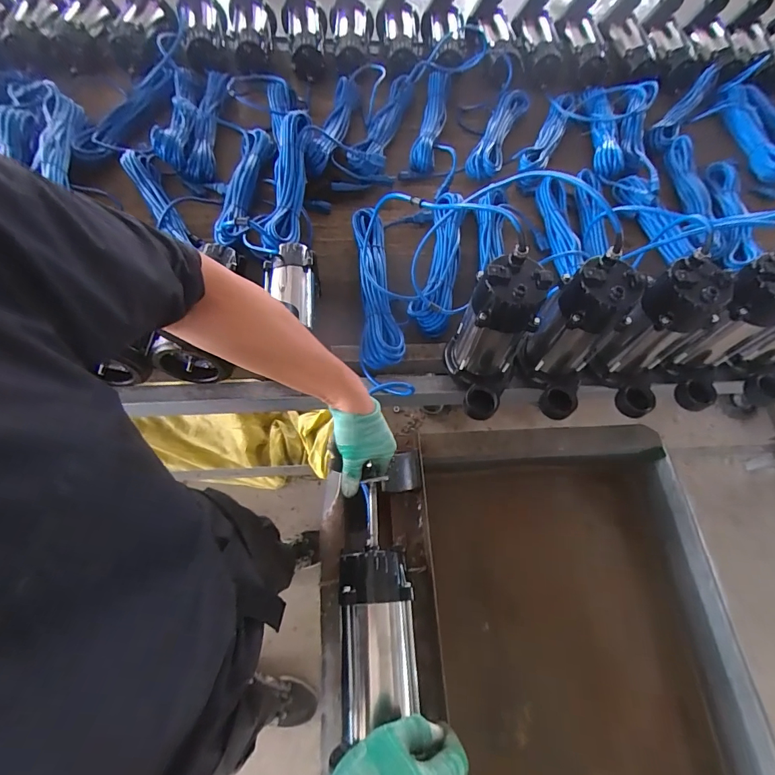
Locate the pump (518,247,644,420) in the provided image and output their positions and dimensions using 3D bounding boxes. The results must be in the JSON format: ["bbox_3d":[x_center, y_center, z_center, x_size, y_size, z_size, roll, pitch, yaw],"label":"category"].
[{"bbox_3d":[0.289,-0.074,0.640,0.128,0.238,0.122,30,66,11],"label":"pump"}]

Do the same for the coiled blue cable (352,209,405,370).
[{"bbox_3d":[-0.022,-0.189,0.769,0.075,0.062,0.323,-3,64,-5],"label":"coiled blue cable"}]

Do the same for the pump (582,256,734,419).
[{"bbox_3d":[0.421,-0.064,0.646,0.122,0.240,0.118,21,64,7],"label":"pump"}]

